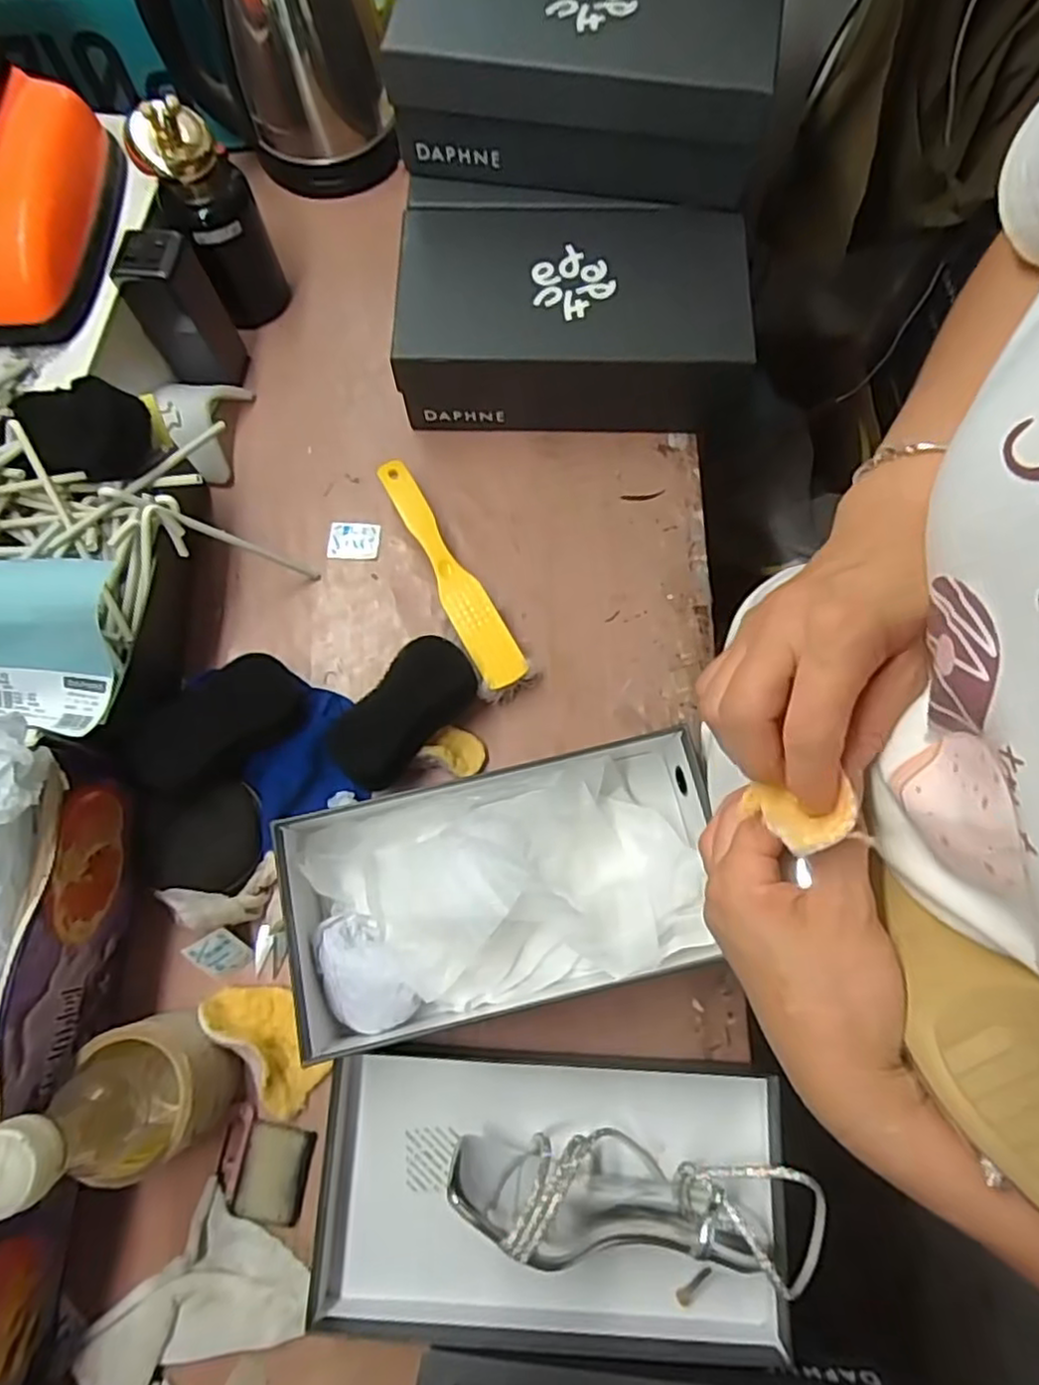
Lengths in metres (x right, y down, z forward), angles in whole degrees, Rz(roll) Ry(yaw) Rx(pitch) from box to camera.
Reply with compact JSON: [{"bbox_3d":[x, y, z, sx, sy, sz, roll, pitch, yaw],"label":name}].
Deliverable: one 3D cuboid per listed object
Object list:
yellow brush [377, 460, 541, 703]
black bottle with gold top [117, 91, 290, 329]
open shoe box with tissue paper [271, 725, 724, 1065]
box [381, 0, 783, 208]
[{"bbox_3d":[-0.059,-0.096,0.589,0.039,0.037,0.226,-29,76,-8],"label":"yellow brush"},{"bbox_3d":[-0.258,-0.398,0.602,0.076,0.174,0.061,-24,75,-7],"label":"black bottle with gold top"},{"bbox_3d":[-0.010,0.136,0.496,0.308,0.090,0.168,-12,74,-4],"label":"open shoe box with tissue paper"},{"bbox_3d":[0.048,-0.514,0.574,0.286,0.097,0.171,5,74,1],"label":"box"}]

